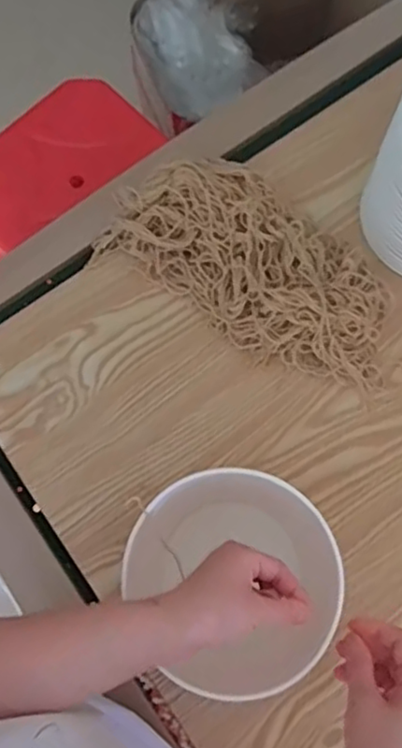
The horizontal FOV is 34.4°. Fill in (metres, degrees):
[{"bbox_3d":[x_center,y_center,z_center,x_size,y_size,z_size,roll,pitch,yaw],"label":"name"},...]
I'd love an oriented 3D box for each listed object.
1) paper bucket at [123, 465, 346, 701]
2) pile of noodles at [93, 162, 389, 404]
[{"bbox_3d":[0.036,0.179,0.544,0.177,0.138,0.187,0,75,1],"label":"paper bucket"},{"bbox_3d":[0.058,-0.114,0.657,0.316,0.063,0.155,34,79,9],"label":"pile of noodles"}]

